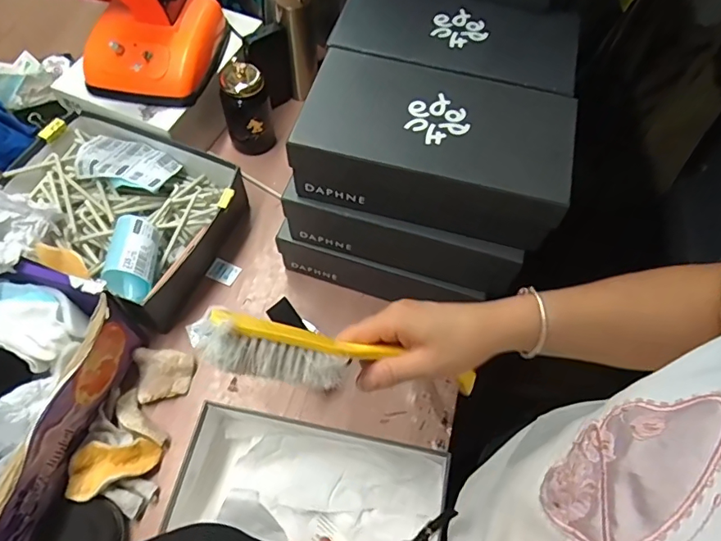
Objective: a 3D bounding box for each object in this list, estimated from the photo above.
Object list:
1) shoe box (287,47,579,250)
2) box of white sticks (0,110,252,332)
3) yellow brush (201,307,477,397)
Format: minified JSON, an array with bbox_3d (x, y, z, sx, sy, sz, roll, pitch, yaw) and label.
[{"bbox_3d":[0.086,-0.146,0.583,0.295,0.098,0.160,14,61,5],"label":"shoe box"},{"bbox_3d":[-0.364,-0.097,0.760,0.322,0.098,0.266,29,64,13],"label":"box of white sticks"},{"bbox_3d":[-0.004,0.068,0.374,0.223,0.029,0.045,14,57,-28],"label":"yellow brush"}]

